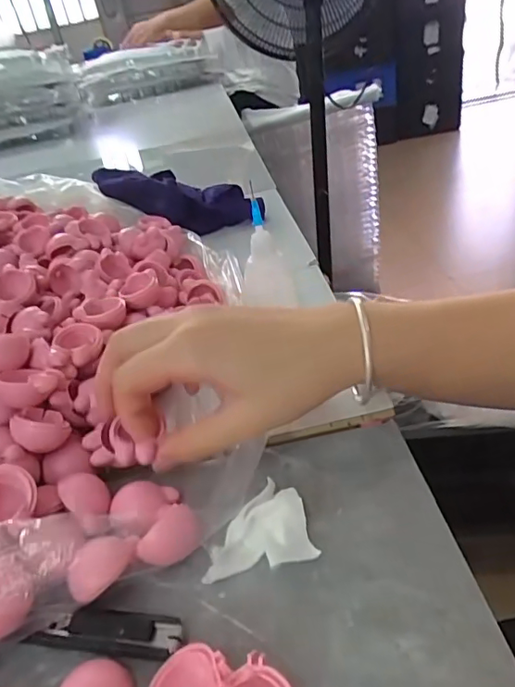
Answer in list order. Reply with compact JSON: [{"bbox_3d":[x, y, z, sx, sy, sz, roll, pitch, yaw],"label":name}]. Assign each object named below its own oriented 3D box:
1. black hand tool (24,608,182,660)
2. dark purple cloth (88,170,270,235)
[{"bbox_3d":[-0.061,0.116,0.213,0.061,0.007,0.015,-2,34,14],"label":"black hand tool"},{"bbox_3d":[-0.086,-0.150,0.546,0.179,0.043,0.059,13,40,0],"label":"dark purple cloth"}]

